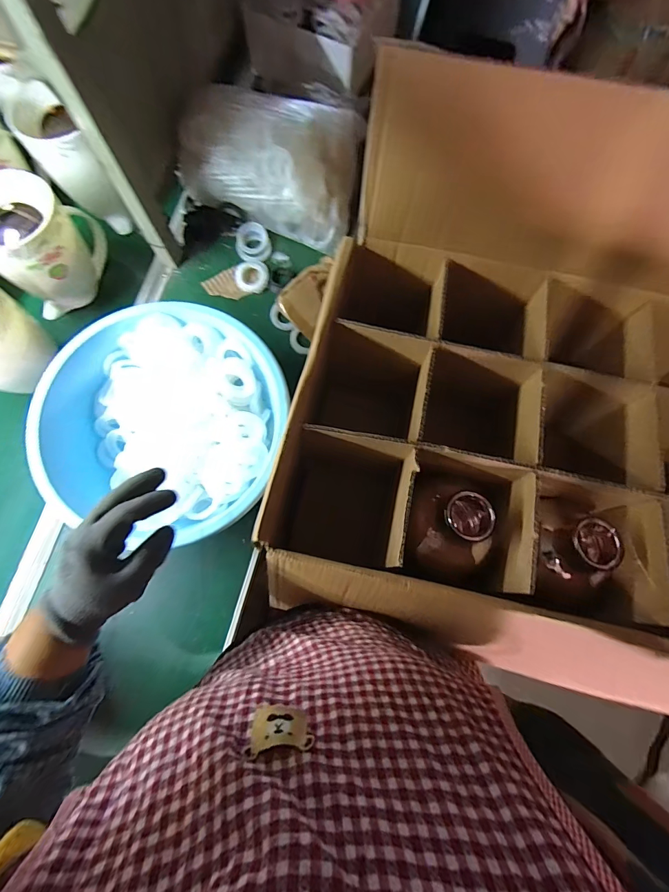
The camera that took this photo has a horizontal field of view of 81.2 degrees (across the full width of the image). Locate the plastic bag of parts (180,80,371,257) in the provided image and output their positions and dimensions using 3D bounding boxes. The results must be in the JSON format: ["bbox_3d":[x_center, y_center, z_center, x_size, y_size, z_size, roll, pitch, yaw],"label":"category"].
[{"bbox_3d":[-0.116,-0.554,0.743,0.324,0.137,0.212,20,78,3],"label":"plastic bag of parts"}]

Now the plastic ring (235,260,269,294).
[{"bbox_3d":[-0.162,-0.333,0.766,0.064,0.014,0.066,0,77,-1],"label":"plastic ring"}]

